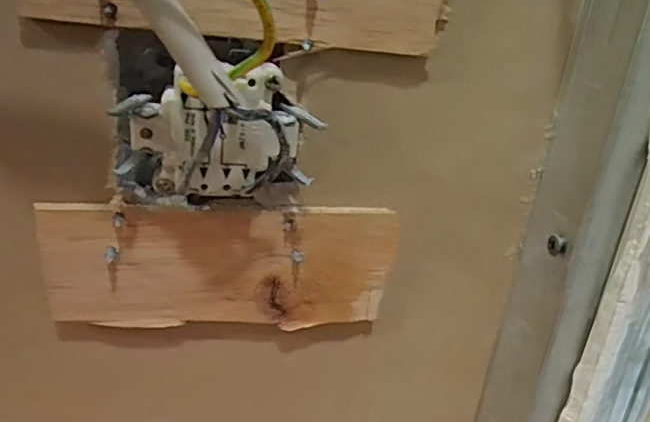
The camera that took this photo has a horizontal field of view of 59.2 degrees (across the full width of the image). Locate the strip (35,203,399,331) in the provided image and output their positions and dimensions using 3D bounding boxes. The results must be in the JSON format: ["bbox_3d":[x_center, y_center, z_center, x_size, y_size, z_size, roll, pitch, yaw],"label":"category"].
[{"bbox_3d":[-0.034,0.020,0.204,0.119,0.045,0.004,0,21,-13],"label":"strip"}]

